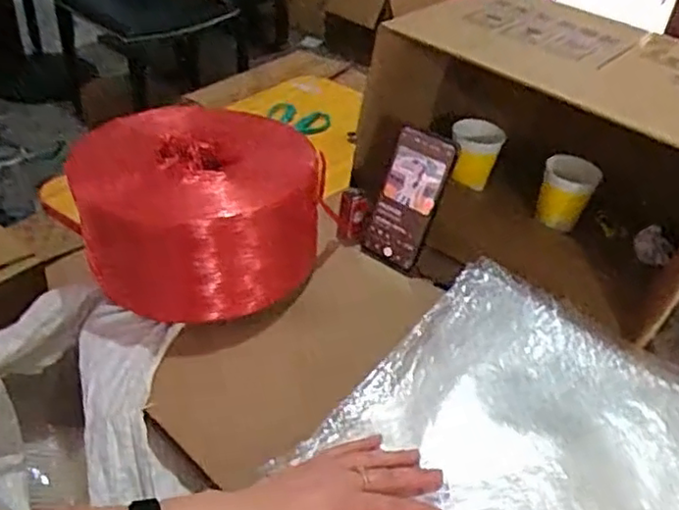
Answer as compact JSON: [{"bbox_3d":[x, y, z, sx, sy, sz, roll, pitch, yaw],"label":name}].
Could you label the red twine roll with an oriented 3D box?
[{"bbox_3d":[-0.153,-0.049,0.718,0.225,0.135,0.235,4,37,-3],"label":"red twine roll"}]

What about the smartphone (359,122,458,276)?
[{"bbox_3d":[0.080,-0.061,0.776,0.068,0.174,0.014,21,31,5],"label":"smartphone"}]

